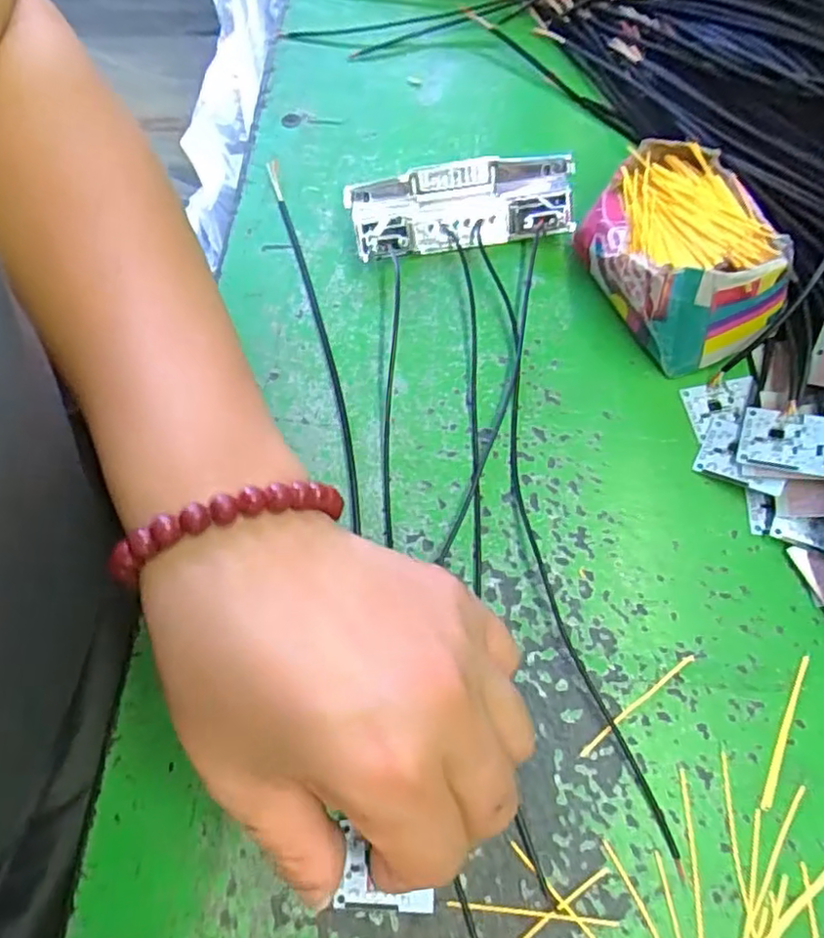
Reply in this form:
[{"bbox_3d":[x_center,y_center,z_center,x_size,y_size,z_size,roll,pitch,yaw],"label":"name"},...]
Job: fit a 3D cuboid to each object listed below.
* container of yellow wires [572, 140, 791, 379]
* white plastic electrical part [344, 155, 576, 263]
[{"bbox_3d":[0.114,-0.091,0.270,0.077,0.046,0.083,-1,68,2],"label":"container of yellow wires"},{"bbox_3d":[0.021,-0.118,0.296,0.096,0.021,0.040,-8,68,-1],"label":"white plastic electrical part"}]

